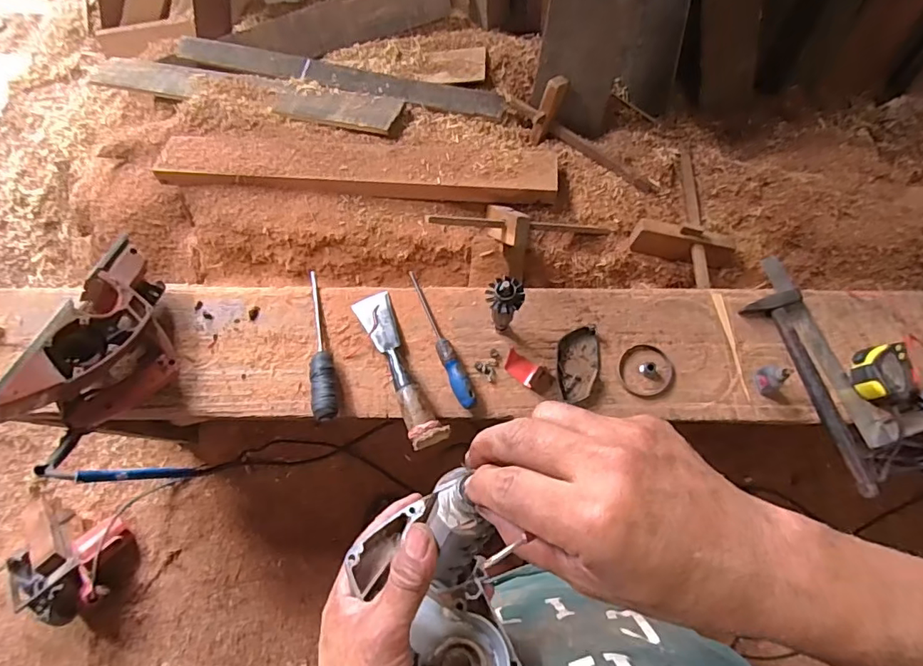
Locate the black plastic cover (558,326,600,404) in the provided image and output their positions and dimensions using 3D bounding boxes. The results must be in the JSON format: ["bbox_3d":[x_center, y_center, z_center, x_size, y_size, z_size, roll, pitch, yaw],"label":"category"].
[{"bbox_3d":[0.169,0.045,0.730,0.060,0.018,0.106,2,76,0],"label":"black plastic cover"}]

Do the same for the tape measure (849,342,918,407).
[{"bbox_3d":[0.584,0.060,0.700,0.069,0.039,0.082,-11,76,-3],"label":"tape measure"}]

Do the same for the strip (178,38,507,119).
[{"bbox_3d":[-0.273,-0.551,1.082,0.744,0.022,0.064,16,80,9],"label":"strip"}]

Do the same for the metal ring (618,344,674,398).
[{"bbox_3d":[0.267,0.053,0.725,0.074,0.014,0.073,0,76,-1],"label":"metal ring"}]

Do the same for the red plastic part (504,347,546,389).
[{"bbox_3d":[0.087,0.051,0.713,0.055,0.022,0.037,32,78,7],"label":"red plastic part"}]

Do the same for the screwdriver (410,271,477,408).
[{"bbox_3d":[-0.030,0.008,0.742,0.027,0.026,0.223,-23,67,-5],"label":"screwdriver"}]

